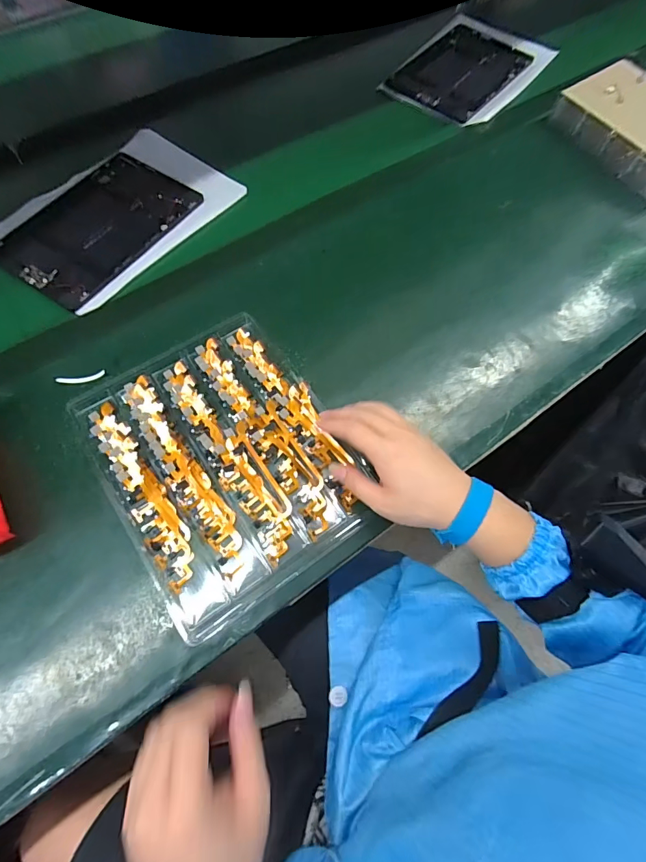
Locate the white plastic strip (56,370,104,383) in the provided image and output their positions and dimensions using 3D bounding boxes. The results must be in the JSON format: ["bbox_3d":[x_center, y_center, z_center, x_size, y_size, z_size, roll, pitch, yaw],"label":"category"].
[{"bbox_3d":[-0.255,-0.056,0.434,0.046,0.006,0.008,-11,66,-7],"label":"white plastic strip"}]

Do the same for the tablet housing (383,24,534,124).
[{"bbox_3d":[0.241,-0.627,0.717,0.171,0.014,0.248,36,69,14],"label":"tablet housing"}]

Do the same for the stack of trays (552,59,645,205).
[{"bbox_3d":[0.481,-0.463,0.626,0.175,0.051,0.233,-28,69,-14],"label":"stack of trays"}]

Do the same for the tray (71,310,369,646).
[{"bbox_3d":[-0.101,0.022,0.414,0.212,0.018,0.266,-31,70,-15],"label":"tray"}]

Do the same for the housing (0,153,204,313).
[{"bbox_3d":[-0.291,-0.269,0.534,0.175,0.008,0.234,31,68,12],"label":"housing"}]

